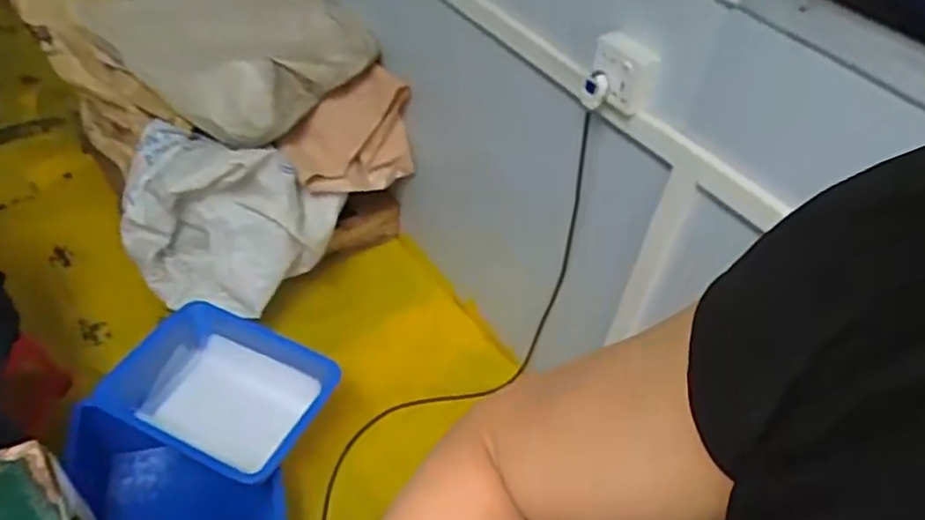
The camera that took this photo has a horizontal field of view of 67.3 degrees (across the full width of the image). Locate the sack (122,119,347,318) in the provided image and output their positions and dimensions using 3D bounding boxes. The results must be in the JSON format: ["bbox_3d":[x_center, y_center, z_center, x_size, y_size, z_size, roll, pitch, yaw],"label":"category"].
[{"bbox_3d":[-0.514,-0.082,1.492,0.433,0.348,0.259,13,47,5],"label":"sack"}]

